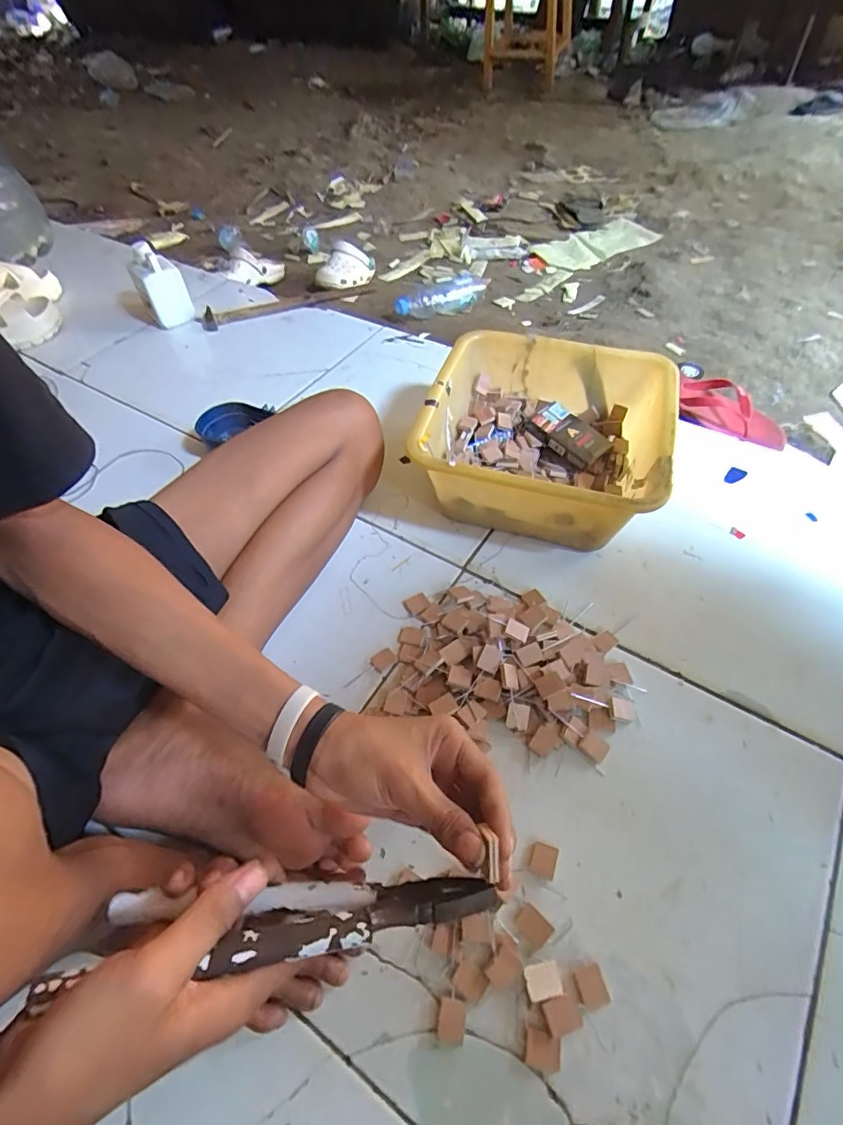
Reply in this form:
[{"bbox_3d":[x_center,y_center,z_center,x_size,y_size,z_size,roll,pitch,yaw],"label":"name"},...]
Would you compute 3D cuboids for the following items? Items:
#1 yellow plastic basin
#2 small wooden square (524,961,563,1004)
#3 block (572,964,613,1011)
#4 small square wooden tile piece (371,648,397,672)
[{"bbox_3d":[0.146,-0.148,0.620,0.272,0.130,0.274,14,57,12],"label":"yellow plastic basin"},{"bbox_3d":[0.088,0.305,0.365,0.024,0.008,0.021,-12,56,-6],"label":"small wooden square"},{"bbox_3d":[0.123,0.309,0.365,0.021,0.007,0.023,-15,56,-8],"label":"block"},{"bbox_3d":[-0.040,0.101,0.522,0.024,0.004,0.018,-37,61,-21],"label":"small square wooden tile piece"}]

